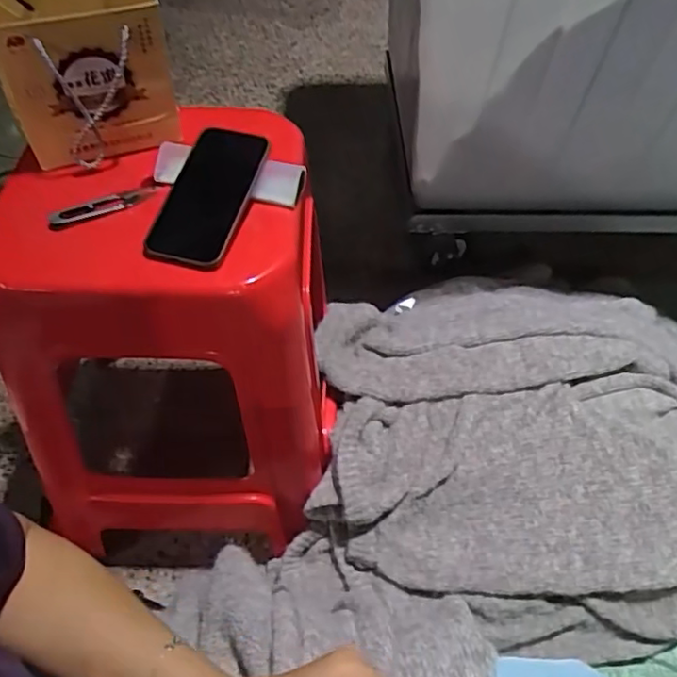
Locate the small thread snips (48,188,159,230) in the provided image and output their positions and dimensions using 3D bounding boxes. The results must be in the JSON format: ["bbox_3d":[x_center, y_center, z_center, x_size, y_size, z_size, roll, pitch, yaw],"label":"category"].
[{"bbox_3d":[-0.230,-0.129,0.612,0.104,0.005,0.023,-24,70,-25],"label":"small thread snips"}]

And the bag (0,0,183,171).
[{"bbox_3d":[-0.250,-0.262,0.619,0.152,0.149,0.085,-23,56,-20],"label":"bag"}]

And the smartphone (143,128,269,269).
[{"bbox_3d":[-0.128,-0.137,0.599,0.089,0.015,0.152,13,66,19],"label":"smartphone"}]

